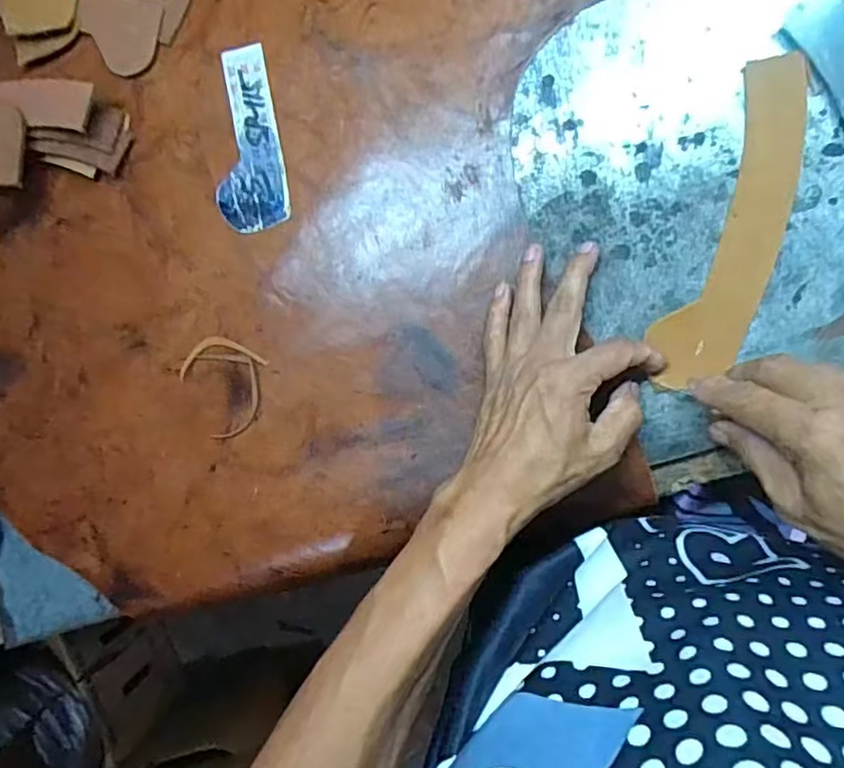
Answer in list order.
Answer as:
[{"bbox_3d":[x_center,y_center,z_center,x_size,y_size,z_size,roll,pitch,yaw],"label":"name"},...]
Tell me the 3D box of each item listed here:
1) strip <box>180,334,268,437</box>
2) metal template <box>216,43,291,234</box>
[{"bbox_3d":[-0.146,0.003,0.460,0.061,0.007,0.070,17,103,9],"label":"strip"},{"bbox_3d":[-0.125,-0.169,0.442,0.050,0.005,0.121,-8,98,13],"label":"metal template"}]

